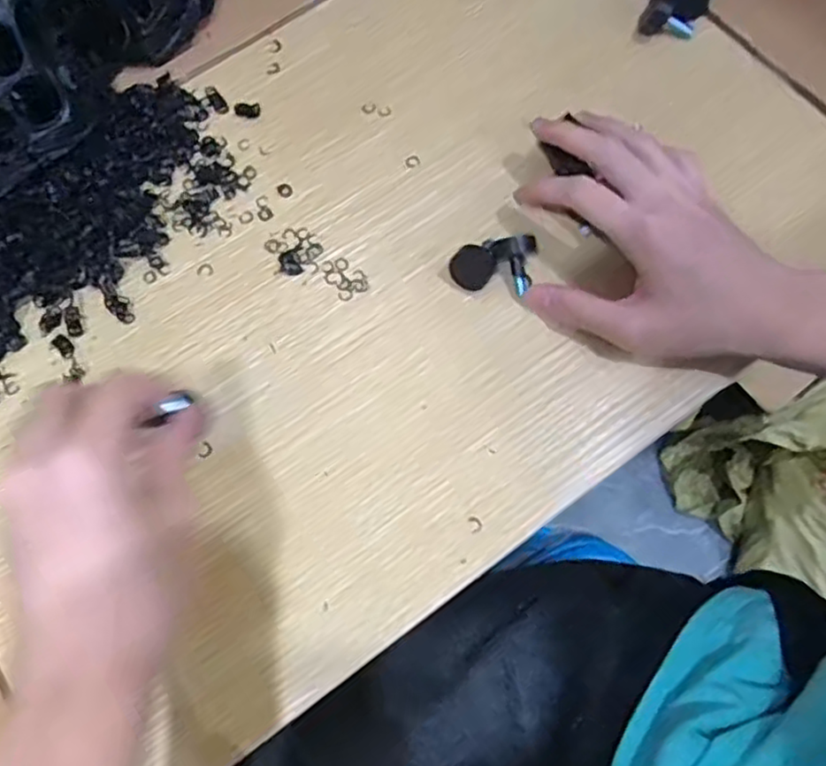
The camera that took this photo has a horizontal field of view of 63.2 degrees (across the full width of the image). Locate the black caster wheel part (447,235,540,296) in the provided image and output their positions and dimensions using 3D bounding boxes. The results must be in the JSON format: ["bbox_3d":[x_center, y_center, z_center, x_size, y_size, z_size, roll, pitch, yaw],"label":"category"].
[{"bbox_3d":[0.046,-0.069,0.385,0.046,0.028,0.028,2,72,1],"label":"black caster wheel part"}]

